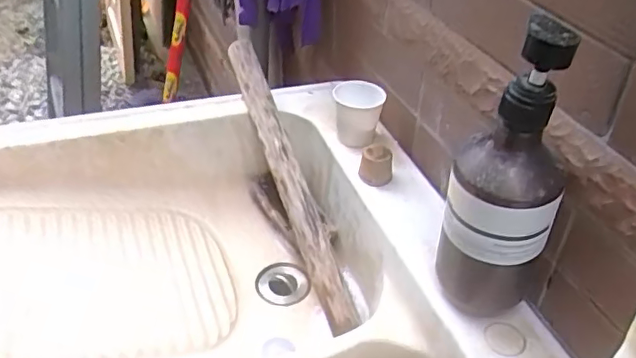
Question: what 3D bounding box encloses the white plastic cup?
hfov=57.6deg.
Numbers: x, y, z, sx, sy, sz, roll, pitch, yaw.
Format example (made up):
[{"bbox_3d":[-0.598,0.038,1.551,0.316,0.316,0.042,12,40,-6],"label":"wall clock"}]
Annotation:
[{"bbox_3d":[0.047,-0.080,0.693,0.056,0.066,0.061,1,39,-1],"label":"white plastic cup"}]

